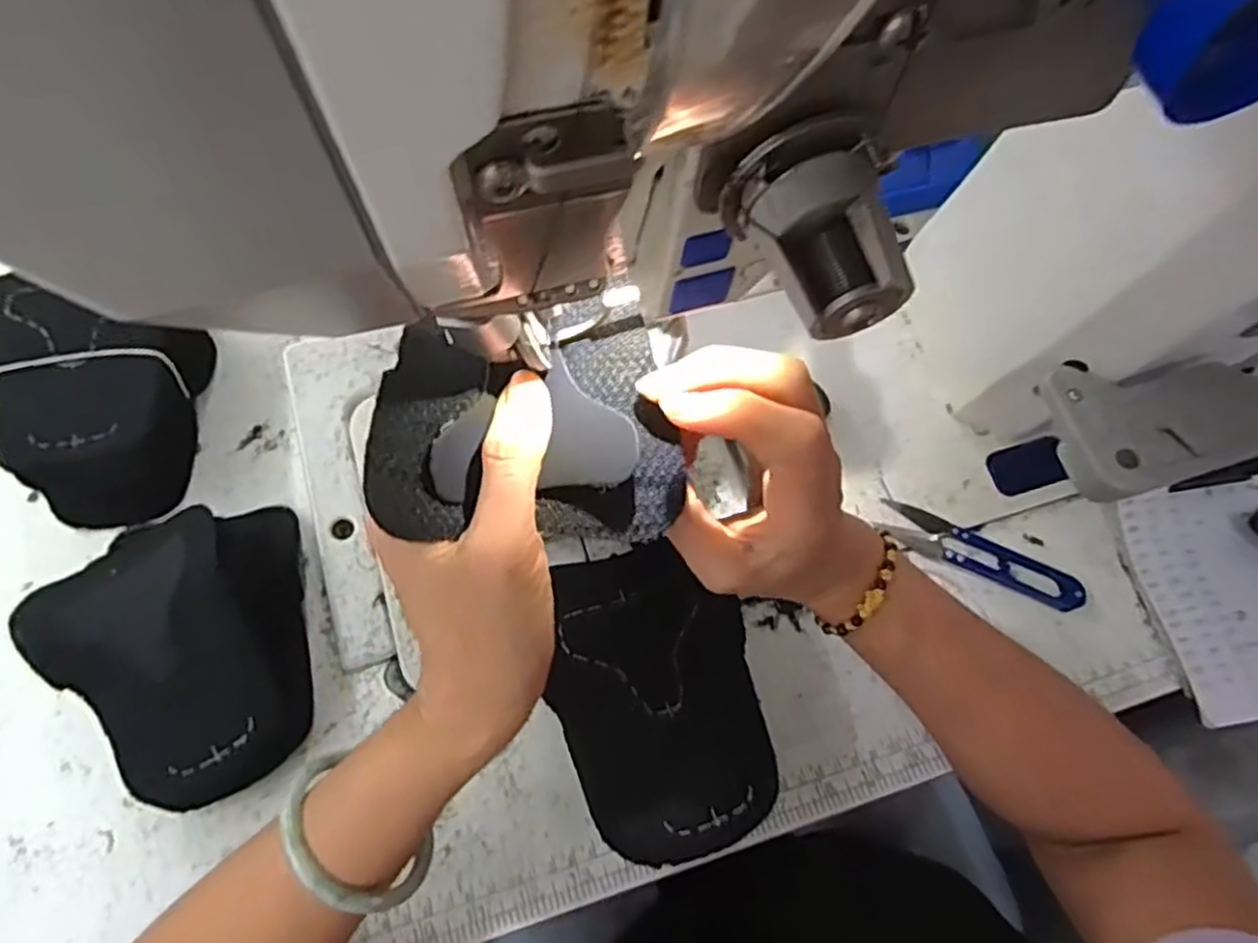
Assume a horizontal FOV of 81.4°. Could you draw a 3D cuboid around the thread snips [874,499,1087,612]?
[{"bbox_3d":[0.204,0.050,0.426,0.115,0.009,0.024,24,68,11],"label":"thread snips"}]

